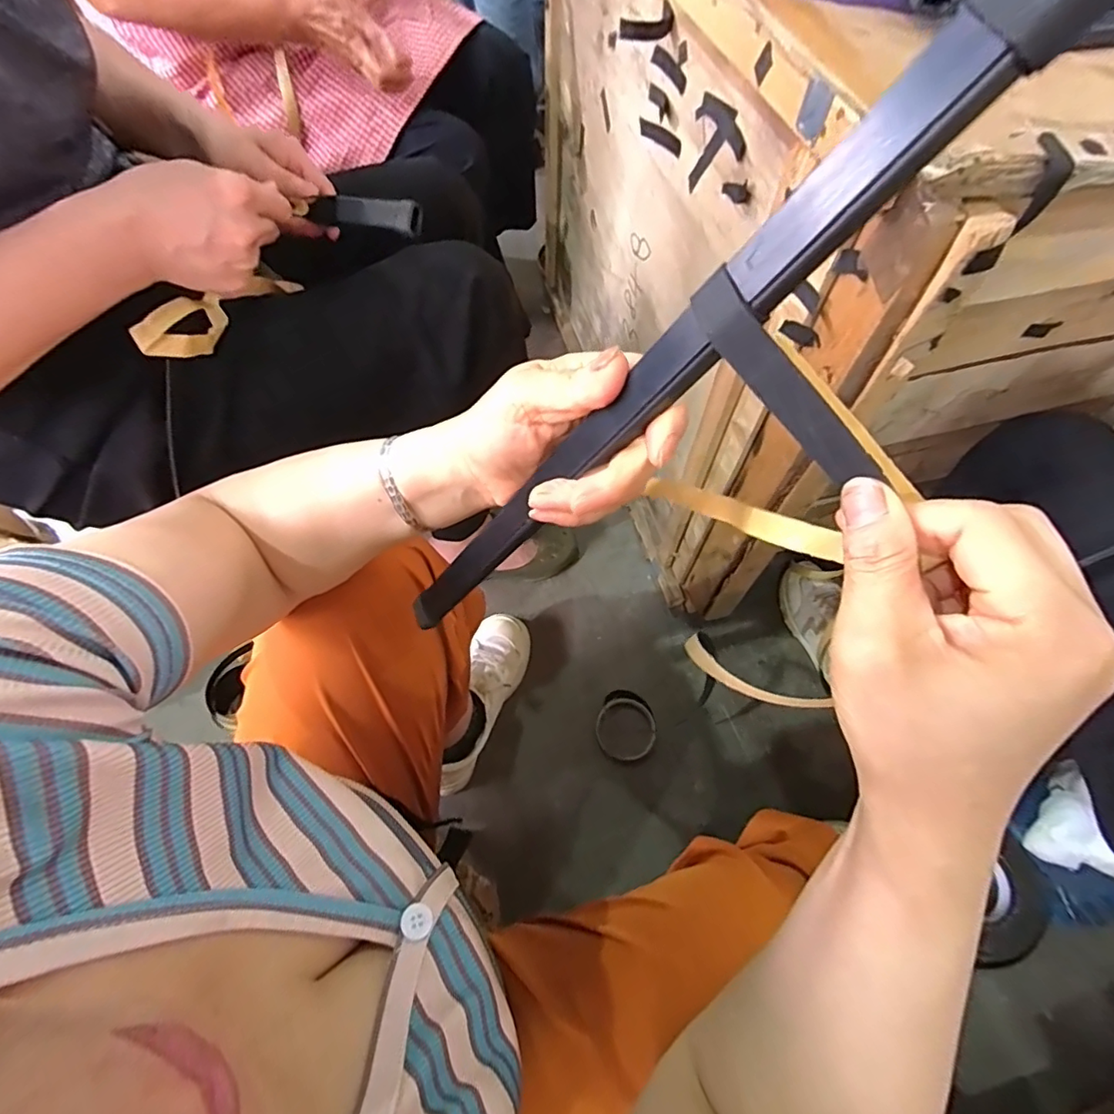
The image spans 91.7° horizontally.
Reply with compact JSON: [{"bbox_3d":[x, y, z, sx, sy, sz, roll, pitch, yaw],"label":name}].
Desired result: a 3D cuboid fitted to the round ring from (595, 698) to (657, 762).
[{"bbox_3d":[0.093,0.235,0.738,0.080,0.015,0.081,0,62,0],"label":"round ring"}]

